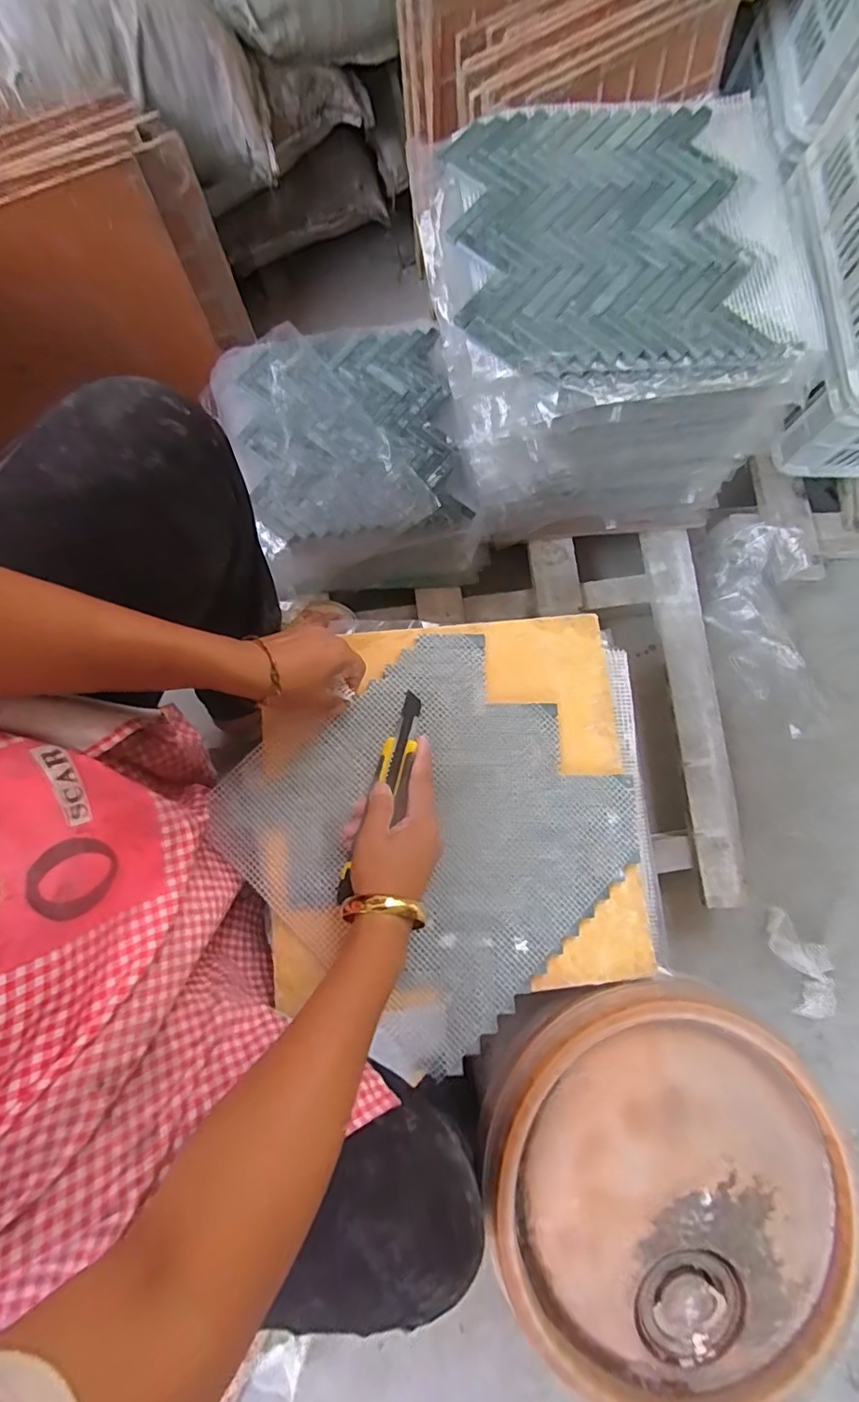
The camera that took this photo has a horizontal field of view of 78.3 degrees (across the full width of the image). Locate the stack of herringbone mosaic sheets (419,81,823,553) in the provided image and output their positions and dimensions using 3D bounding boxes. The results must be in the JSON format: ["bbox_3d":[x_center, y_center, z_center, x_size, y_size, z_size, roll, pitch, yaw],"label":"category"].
[{"bbox_3d":[0.177,-0.396,0.635,0.358,0.329,0.292,-8,80,-3],"label":"stack of herringbone mosaic sheets"}]

